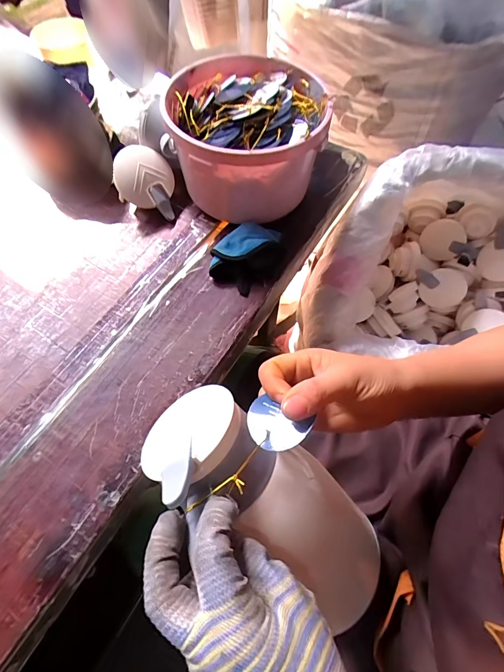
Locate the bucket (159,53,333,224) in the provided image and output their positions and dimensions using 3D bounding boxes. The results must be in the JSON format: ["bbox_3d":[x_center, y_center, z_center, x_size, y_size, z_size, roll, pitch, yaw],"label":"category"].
[{"bbox_3d":[-0.005,-0.281,0.516,0.206,0.141,0.211,0,63,0],"label":"bucket"}]

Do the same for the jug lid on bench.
[{"bbox_3d":[-0.158,-0.236,0.525,0.095,0.023,0.083,20,82,-31],"label":"jug lid on bench"}]

